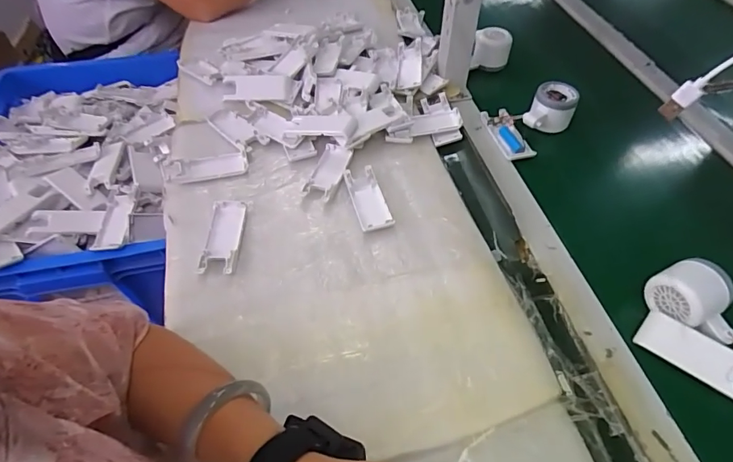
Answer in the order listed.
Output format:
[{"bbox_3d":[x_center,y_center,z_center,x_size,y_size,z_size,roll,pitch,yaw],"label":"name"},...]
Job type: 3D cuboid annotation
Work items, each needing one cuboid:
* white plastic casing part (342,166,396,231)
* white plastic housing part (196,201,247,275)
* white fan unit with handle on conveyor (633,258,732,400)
[{"bbox_3d":[0.002,-0.043,0.560,0.040,0.009,0.103,-12,54,-10],"label":"white plastic casing part"},{"bbox_3d":[-0.167,0.005,0.518,0.042,0.010,0.101,-1,53,-2],"label":"white plastic housing part"},{"bbox_3d":[0.329,0.091,0.433,0.114,0.050,0.093,36,60,23],"label":"white fan unit with handle on conveyor"}]

